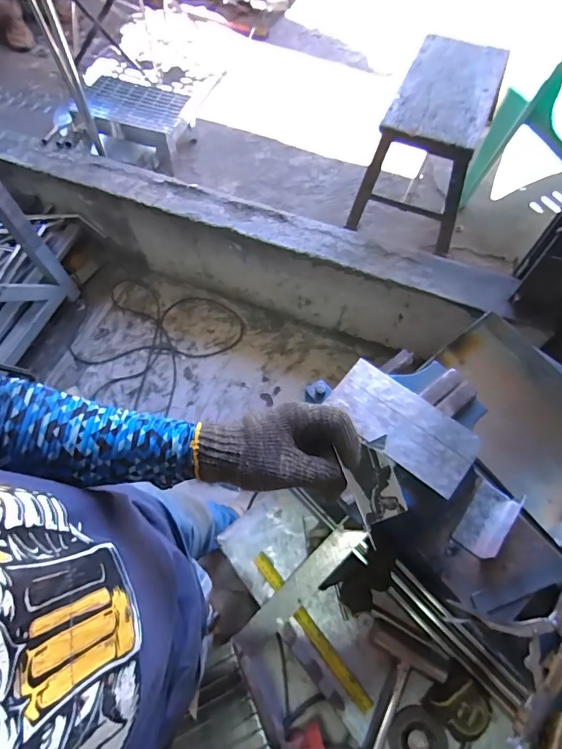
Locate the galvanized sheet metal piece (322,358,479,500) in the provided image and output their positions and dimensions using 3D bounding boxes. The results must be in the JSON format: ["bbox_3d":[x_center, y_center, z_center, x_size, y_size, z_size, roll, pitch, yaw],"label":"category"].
[{"bbox_3d":[0.169,0.068,0.596,0.202,0.007,0.101,37,70,16],"label":"galvanized sheet metal piece"}]

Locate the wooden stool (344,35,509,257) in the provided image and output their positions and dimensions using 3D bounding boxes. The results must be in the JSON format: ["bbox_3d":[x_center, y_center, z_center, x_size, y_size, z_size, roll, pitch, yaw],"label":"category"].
[{"bbox_3d":[0.467,-0.683,1.306,0.323,0.397,0.439,26,70,11],"label":"wooden stool"}]

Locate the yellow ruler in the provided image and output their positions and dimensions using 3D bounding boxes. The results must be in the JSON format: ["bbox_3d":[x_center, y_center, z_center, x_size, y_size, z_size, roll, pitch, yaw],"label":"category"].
[{"bbox_3d":[0.049,0.429,0.721,0.022,0.006,0.284,-34,69,-20],"label":"yellow ruler"}]

